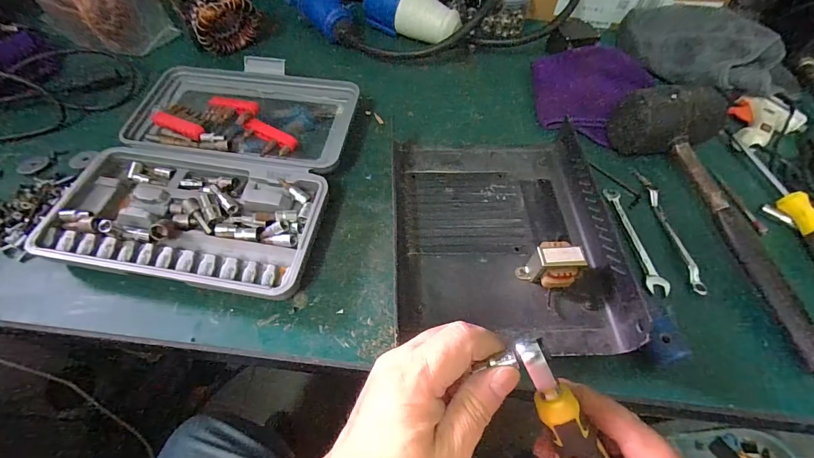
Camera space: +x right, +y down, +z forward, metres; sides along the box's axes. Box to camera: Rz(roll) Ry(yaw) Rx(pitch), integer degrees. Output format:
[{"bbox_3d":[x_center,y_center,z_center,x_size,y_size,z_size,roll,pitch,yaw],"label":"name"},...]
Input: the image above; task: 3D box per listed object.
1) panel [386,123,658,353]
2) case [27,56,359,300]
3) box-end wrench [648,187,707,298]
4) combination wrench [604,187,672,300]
[{"bbox_3d":[0.081,-0.004,0.339,0.185,0.055,0.226,-1,57,-2],"label":"panel"},{"bbox_3d":[-0.189,-0.073,0.379,0.236,0.035,0.272,8,57,3],"label":"case"},{"bbox_3d":[0.262,0.006,0.366,0.012,0.013,0.122,1,57,-1],"label":"box-end wrench"},{"bbox_3d":[0.221,0.008,0.364,0.019,0.010,0.117,-4,57,-4],"label":"combination wrench"}]

